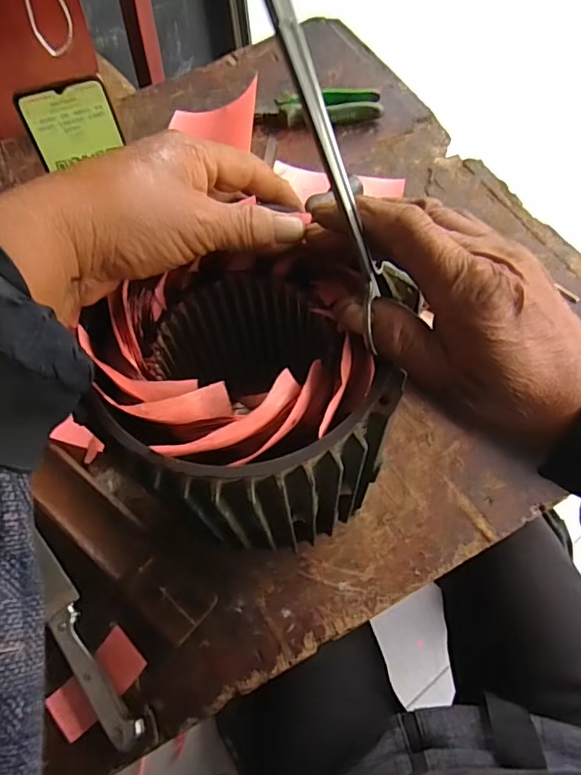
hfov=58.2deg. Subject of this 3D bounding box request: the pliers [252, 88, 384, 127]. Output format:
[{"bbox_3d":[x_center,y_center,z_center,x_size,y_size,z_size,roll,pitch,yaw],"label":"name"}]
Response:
[{"bbox_3d":[0.034,-0.365,0.671,0.160,0.028,0.052,-2,63,2],"label":"pliers"}]

